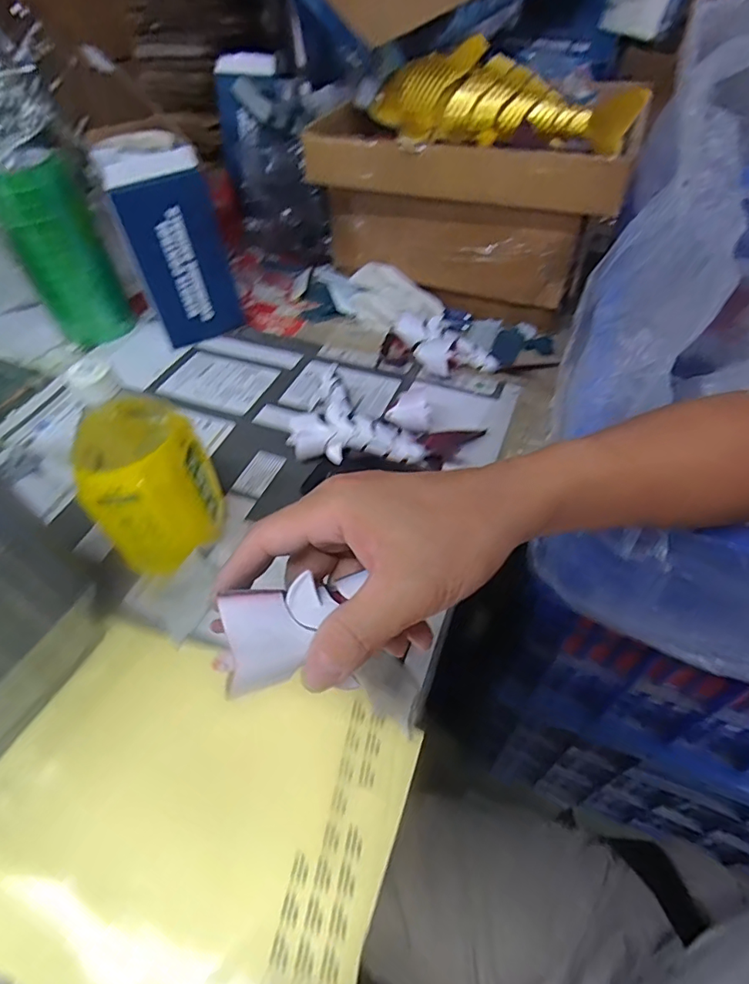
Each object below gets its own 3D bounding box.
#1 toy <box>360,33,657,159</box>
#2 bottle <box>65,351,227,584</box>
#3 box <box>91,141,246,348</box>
[{"bbox_3d":[0.122,-0.414,0.542,0.292,0.076,0.045,23,53,20],"label":"toy"},{"bbox_3d":[-0.182,-0.017,0.420,0.079,0.196,0.094,-9,49,-6],"label":"bottle"},{"bbox_3d":[-0.265,-0.331,0.681,0.111,0.220,0.153,-21,51,-16],"label":"box"}]

